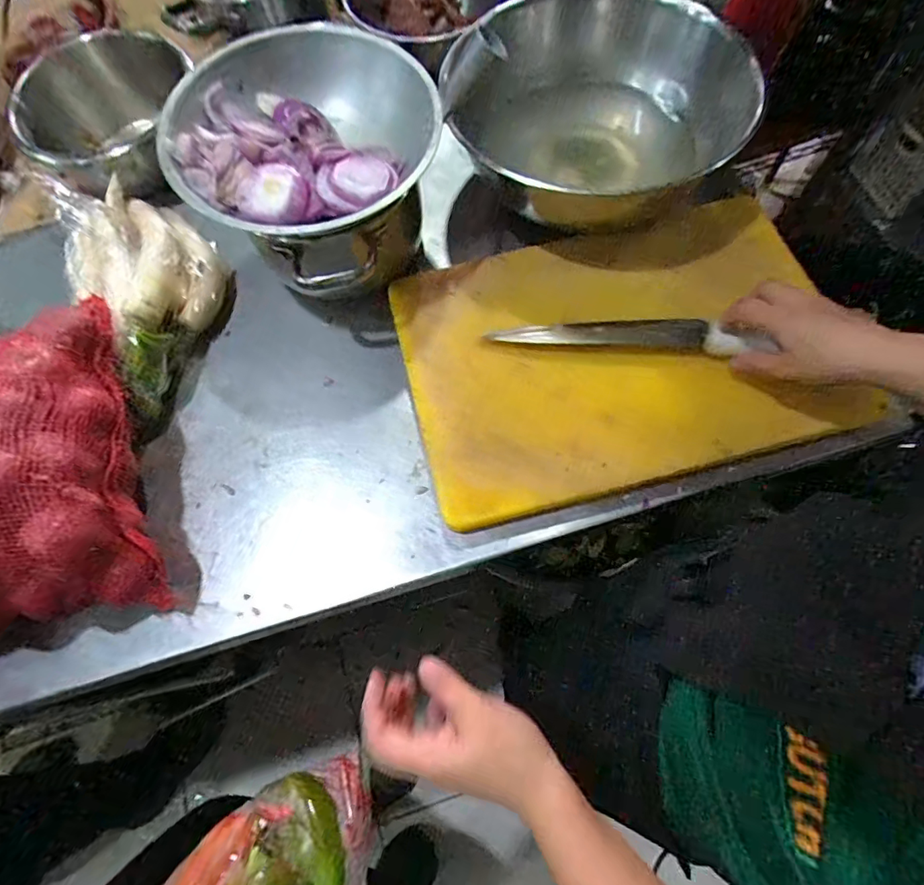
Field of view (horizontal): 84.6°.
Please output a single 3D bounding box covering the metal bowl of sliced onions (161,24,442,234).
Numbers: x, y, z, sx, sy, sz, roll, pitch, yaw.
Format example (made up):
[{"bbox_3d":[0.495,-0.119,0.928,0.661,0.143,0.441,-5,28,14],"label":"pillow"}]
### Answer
[{"bbox_3d":[-0.152,-0.293,0.512,0.259,0.068,0.251,-1,68,2],"label":"metal bowl of sliced onions"}]

